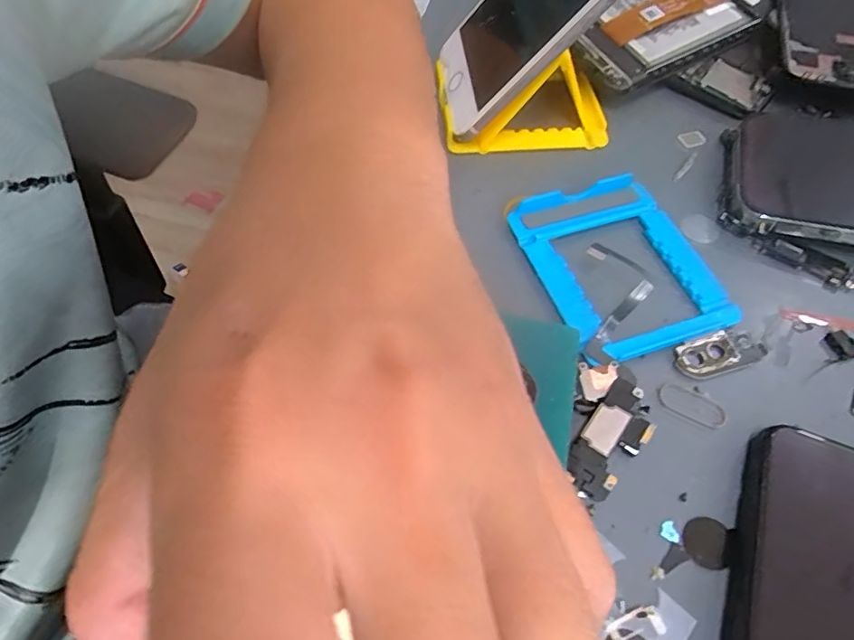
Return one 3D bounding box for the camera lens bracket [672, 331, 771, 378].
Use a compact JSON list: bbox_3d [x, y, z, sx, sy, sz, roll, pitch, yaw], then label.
[{"bbox_3d":[0.114,0.013,0.204,0.036,0.004,0.016,-13,60,-11],"label":"camera lens bracket"}]

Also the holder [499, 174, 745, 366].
[{"bbox_3d":[0.080,-0.024,0.223,0.067,0.007,0.082,-14,60,-12],"label":"holder"}]

